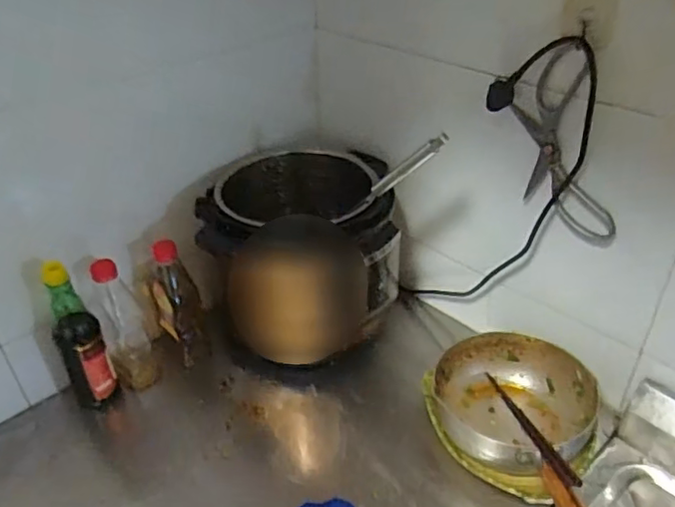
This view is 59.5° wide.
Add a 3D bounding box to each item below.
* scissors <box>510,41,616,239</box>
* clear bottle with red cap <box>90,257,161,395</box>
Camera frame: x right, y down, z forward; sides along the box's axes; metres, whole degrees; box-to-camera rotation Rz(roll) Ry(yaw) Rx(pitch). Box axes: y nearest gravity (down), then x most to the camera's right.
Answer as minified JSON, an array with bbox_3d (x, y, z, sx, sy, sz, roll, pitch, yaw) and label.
[{"bbox_3d":[0.261,-0.126,0.705,0.013,0.226,0.105,-28,20,-32],"label":"scissors"},{"bbox_3d":[-0.305,0.109,0.850,0.061,0.207,0.063,-15,38,-19],"label":"clear bottle with red cap"}]

